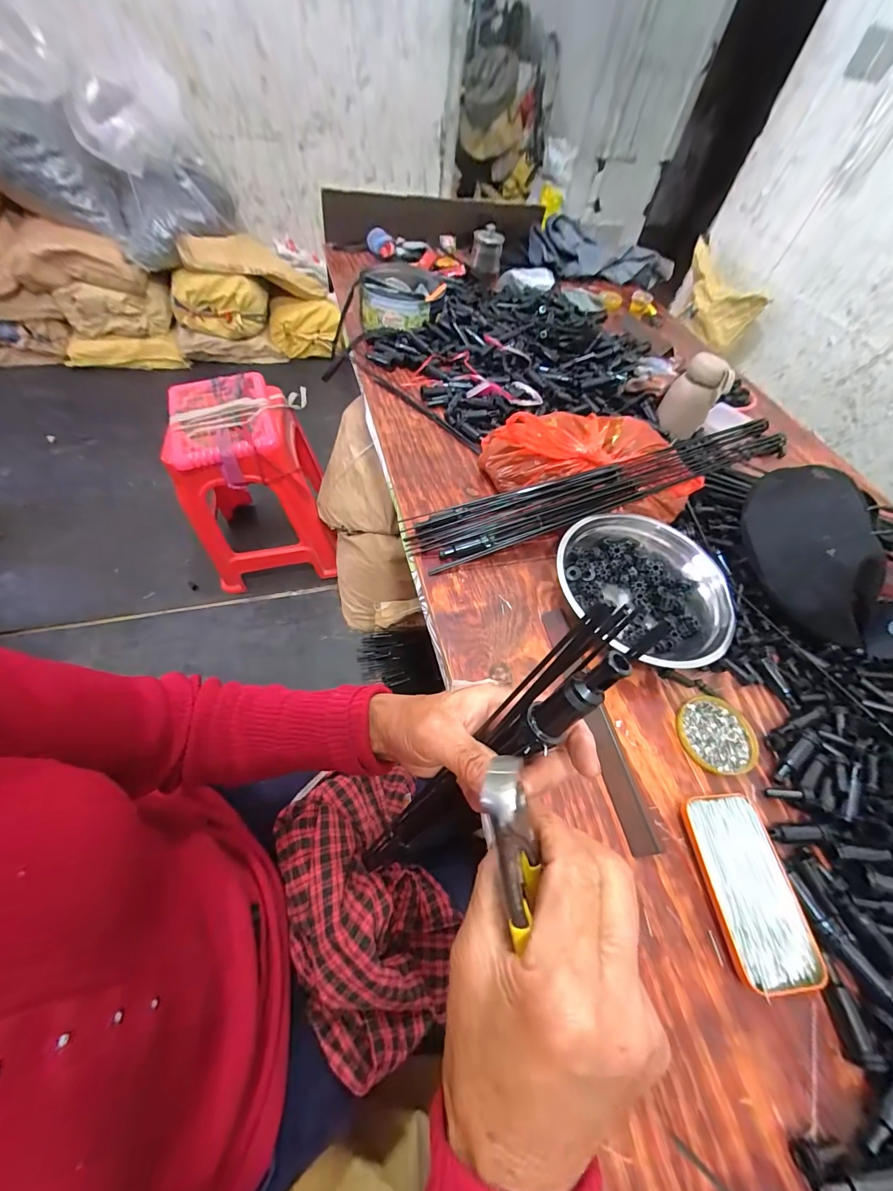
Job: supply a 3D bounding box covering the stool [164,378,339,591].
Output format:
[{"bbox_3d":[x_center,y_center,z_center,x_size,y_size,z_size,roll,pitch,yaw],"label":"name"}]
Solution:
[{"bbox_3d":[-0.554,-0.329,1.221,0.363,0.486,0.361,-6,58,-12],"label":"stool"}]

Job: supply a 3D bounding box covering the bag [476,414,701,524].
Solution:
[{"bbox_3d":[0.209,-0.203,0.606,0.314,0.100,0.159,15,56,3],"label":"bag"}]

